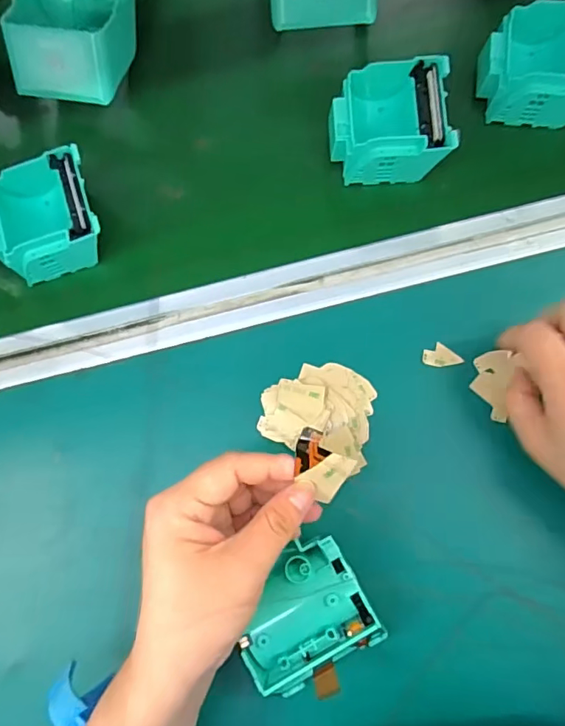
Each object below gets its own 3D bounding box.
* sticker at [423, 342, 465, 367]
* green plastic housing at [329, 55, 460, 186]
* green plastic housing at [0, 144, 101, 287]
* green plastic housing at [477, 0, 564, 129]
[{"bbox_3d":[0.107,-0.003,0.337,0.024,0.004,0.018,37,78,15],"label":"sticker"},{"bbox_3d":[0.074,-0.169,0.362,0.079,0.051,0.074,-5,85,-3],"label":"green plastic housing"},{"bbox_3d":[-0.171,-0.107,0.358,0.075,0.041,0.083,-20,85,-4],"label":"green plastic housing"},{"bbox_3d":[0.183,-0.213,0.362,0.082,0.050,0.077,5,84,-2],"label":"green plastic housing"}]

